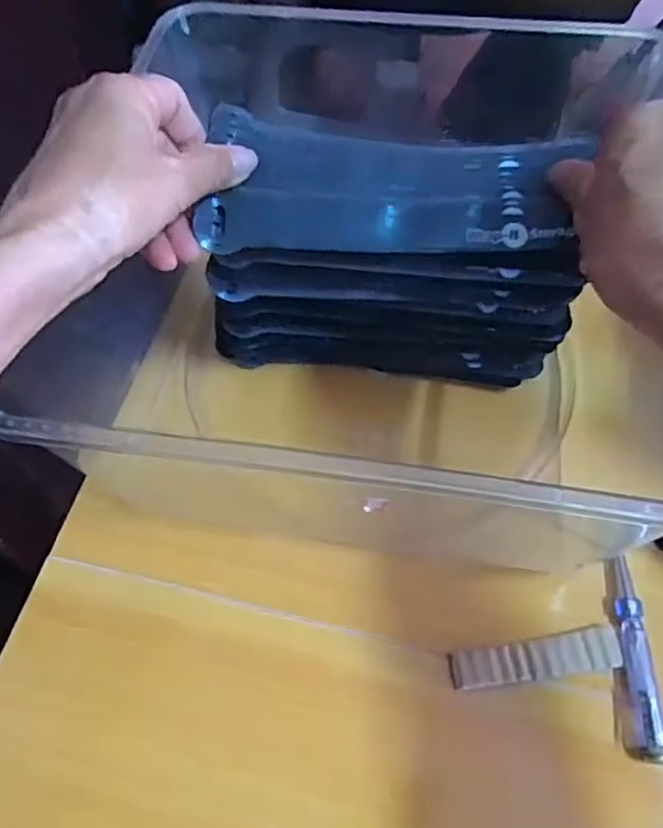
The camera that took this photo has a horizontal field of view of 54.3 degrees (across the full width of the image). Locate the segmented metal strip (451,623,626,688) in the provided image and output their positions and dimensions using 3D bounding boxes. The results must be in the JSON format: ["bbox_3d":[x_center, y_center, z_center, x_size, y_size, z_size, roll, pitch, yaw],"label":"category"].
[{"bbox_3d":[0.105,0.125,0.331,0.086,0.005,0.021,-10,61,-4],"label":"segmented metal strip"}]

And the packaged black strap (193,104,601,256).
[{"bbox_3d":[0.033,-0.118,0.338,0.189,0.025,0.077,0,60,-2],"label":"packaged black strap"}]

